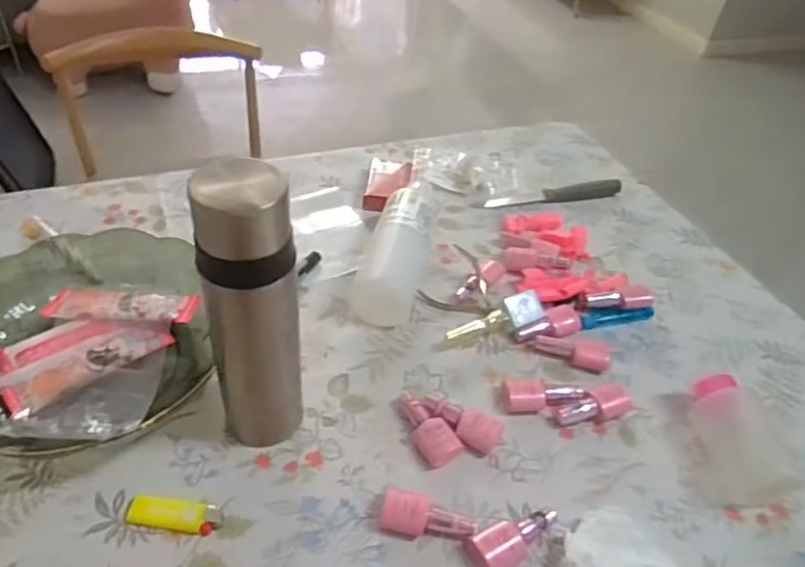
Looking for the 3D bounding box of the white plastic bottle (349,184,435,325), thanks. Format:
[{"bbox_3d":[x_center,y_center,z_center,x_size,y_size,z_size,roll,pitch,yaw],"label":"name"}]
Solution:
[{"bbox_3d":[0.000,-0.049,0.659,0.061,0.060,0.211,12,44,5],"label":"white plastic bottle"}]

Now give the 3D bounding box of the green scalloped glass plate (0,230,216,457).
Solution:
[{"bbox_3d":[-0.283,0.046,0.525,0.230,0.048,0.214,4,44,-4],"label":"green scalloped glass plate"}]

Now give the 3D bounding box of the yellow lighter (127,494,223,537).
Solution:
[{"bbox_3d":[-0.169,0.170,0.440,0.067,0.008,0.023,10,44,3],"label":"yellow lighter"}]

